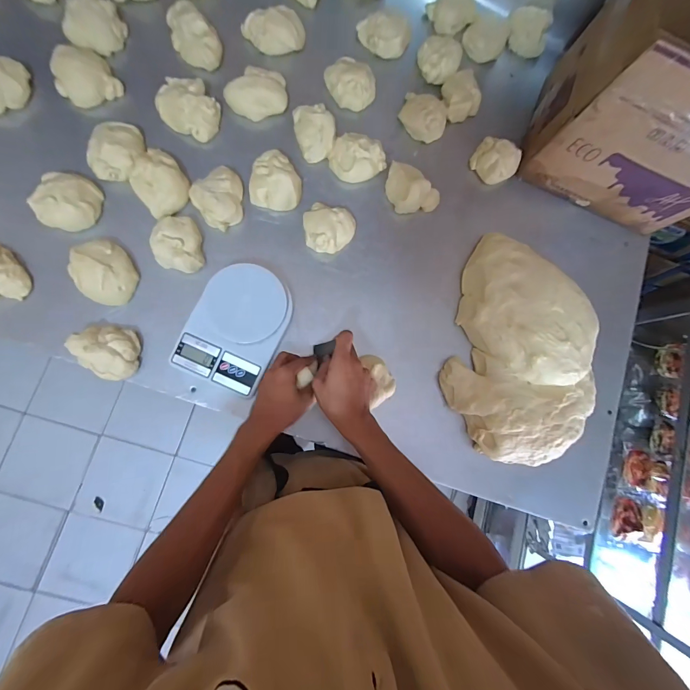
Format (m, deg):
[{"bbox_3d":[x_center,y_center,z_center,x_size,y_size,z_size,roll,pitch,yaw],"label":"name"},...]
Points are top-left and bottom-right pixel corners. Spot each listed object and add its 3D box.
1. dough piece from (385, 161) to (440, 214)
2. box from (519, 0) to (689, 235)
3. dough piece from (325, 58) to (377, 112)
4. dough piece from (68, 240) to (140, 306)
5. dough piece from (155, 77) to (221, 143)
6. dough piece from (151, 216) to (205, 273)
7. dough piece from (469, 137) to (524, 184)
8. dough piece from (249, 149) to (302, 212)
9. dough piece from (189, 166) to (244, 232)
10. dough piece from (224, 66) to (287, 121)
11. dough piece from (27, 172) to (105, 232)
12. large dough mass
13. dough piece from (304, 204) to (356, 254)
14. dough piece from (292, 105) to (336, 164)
[{"bbox_3d":[0.126,-0.303,0.657,0.117,0.051,0.076,42,79,-1],"label":"dough piece"},{"bbox_3d":[0.573,-0.427,0.596,0.355,0.275,0.254,25,80,-4],"label":"box"},{"bbox_3d":[0.015,-0.523,0.669,0.088,0.046,0.097,-37,89,-11],"label":"dough piece"},{"bbox_3d":[-0.398,-0.119,0.555,0.089,0.045,0.103,-37,89,-11],"label":"dough piece"},{"bbox_3d":[-0.283,-0.436,0.613,0.111,0.045,0.094,28,80,-4],"label":"dough piece"},{"bbox_3d":[-0.289,-0.174,0.579,0.077,0.044,0.096,-5,83,-9],"label":"dough piece"},{"bbox_3d":[0.311,-0.379,0.695,0.092,0.067,0.081,38,79,-2],"label":"dough piece"},{"bbox_3d":[-0.126,-0.302,0.617,0.090,0.047,0.092,1,82,-8],"label":"dough piece"},{"bbox_3d":[-0.219,-0.263,0.600,0.095,0.049,0.093,-37,89,-11],"label":"dough piece"},{"bbox_3d":[-0.168,-0.475,0.634,0.110,0.044,0.083,-1,83,-8],"label":"dough piece"},{"bbox_3d":[-0.465,-0.241,0.564,0.082,0.049,0.098,18,80,-6],"label":"dough piece"},{"bbox_3d":[0.342,0.012,0.627,0.277,0.100,0.404,16,81,-6],"label":"large dough mass"},{"bbox_3d":[-0.032,-0.213,0.628,0.092,0.052,0.085,1,82,-8],"label":"dough piece"},{"bbox_3d":[-0.056,-0.409,0.639,0.075,0.045,0.105,-12,84,-10],"label":"dough piece"}]

